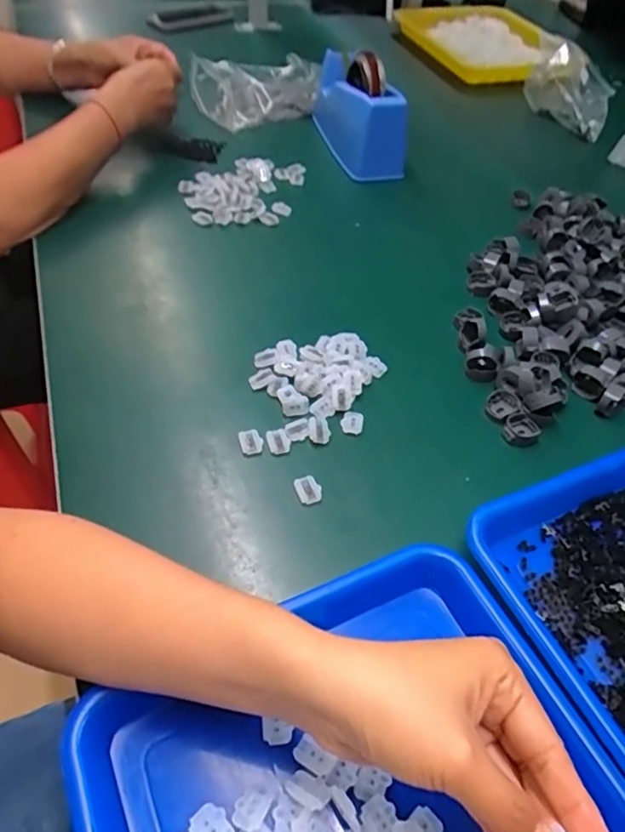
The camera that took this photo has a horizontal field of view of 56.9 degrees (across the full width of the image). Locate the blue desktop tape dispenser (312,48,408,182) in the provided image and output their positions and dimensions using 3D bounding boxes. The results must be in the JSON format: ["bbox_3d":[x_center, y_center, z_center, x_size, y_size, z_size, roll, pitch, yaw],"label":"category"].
[{"bbox_3d":[0.058,-0.403,0.766,0.073,0.086,0.192,-13,52,-15],"label":"blue desktop tape dispenser"}]

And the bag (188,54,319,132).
[{"bbox_3d":[-0.074,-0.493,0.874,0.213,0.042,0.140,-22,54,-21],"label":"bag"}]

